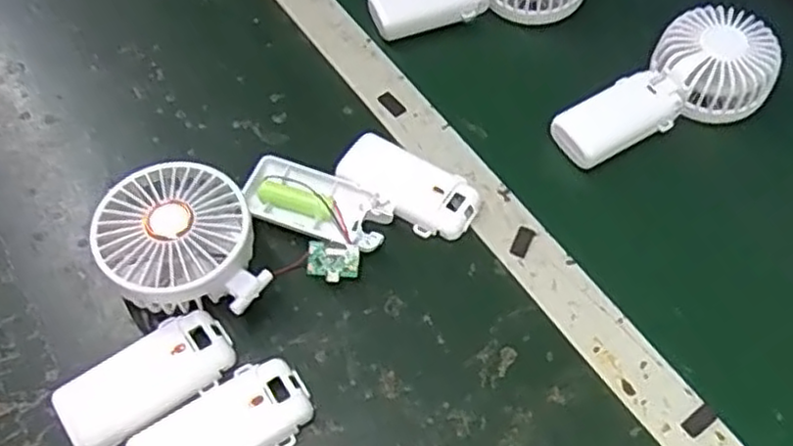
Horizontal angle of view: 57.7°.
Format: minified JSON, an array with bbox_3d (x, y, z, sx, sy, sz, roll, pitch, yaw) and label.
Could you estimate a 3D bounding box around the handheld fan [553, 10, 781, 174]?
[{"bbox_3d":[0.200,-0.095,0.520,0.180,0.043,0.085,-34,64,-21],"label":"handheld fan"}]

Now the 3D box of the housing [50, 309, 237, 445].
[{"bbox_3d":[-0.137,0.087,0.397,0.093,0.014,0.048,-33,64,-21],"label":"housing"}]

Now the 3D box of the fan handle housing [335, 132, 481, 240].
[{"bbox_3d":[0.008,-0.023,0.474,0.092,0.018,0.043,28,61,15],"label":"fan handle housing"}]

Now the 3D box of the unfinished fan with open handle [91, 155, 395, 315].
[{"bbox_3d":[-0.088,0.002,0.428,0.159,0.046,0.095,-22,61,-15],"label":"unfinished fan with open handle"}]

